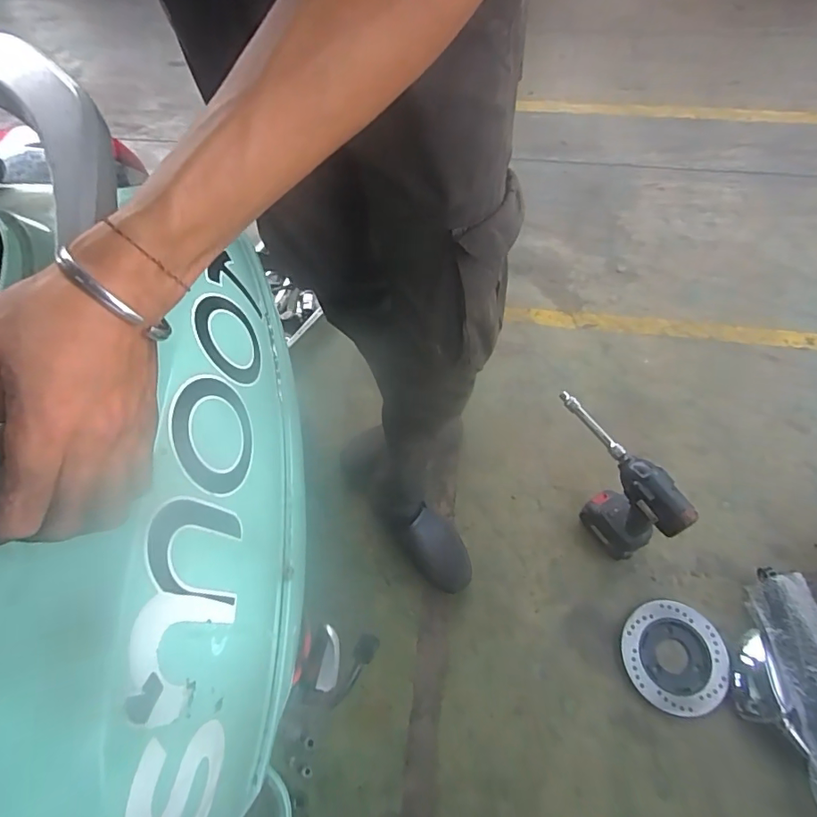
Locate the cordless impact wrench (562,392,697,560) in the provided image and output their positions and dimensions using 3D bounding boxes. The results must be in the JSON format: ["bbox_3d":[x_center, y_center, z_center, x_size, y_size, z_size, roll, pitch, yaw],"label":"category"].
[{"bbox_3d":[0.349,0.123,0.885,0.072,0.247,0.265,-21,63,-8],"label":"cordless impact wrench"}]

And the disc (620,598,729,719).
[{"bbox_3d":[0.455,0.425,0.858,0.168,0.021,0.166,-1,62,2],"label":"disc"}]

